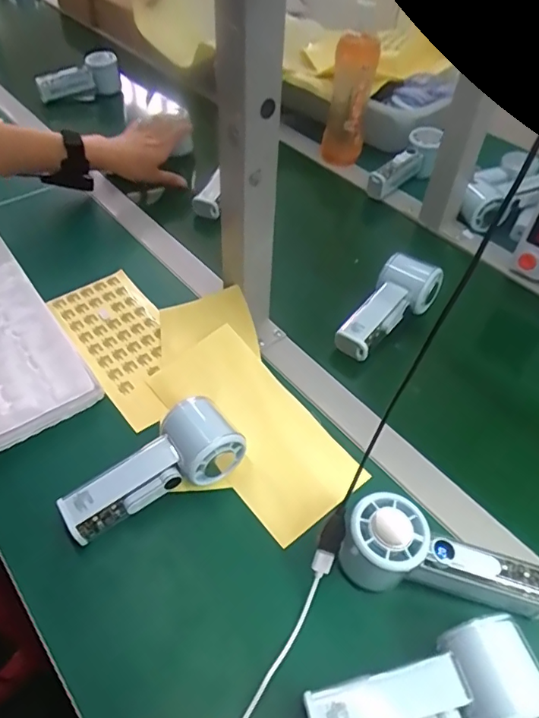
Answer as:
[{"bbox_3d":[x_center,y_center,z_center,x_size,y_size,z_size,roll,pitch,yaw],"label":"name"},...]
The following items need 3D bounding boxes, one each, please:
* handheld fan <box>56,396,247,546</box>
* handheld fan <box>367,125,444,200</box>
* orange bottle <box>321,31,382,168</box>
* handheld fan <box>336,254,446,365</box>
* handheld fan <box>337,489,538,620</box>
[{"bbox_3d":[-0.097,0.089,0.430,0.146,0.057,0.058,-27,55,-26],"label":"handheld fan"},{"bbox_3d":[0.213,-0.299,0.800,0.049,0.057,0.159,31,53,23],"label":"handheld fan"},{"bbox_3d":[0.122,-0.390,0.806,0.061,0.180,0.052,8,47,4],"label":"orange bottle"},{"bbox_3d":[0.130,-0.063,0.586,0.058,0.050,0.142,36,55,26],"label":"handheld fan"},{"bbox_3d":[0.129,0.154,0.384,0.153,0.055,0.058,19,49,13],"label":"handheld fan"}]

